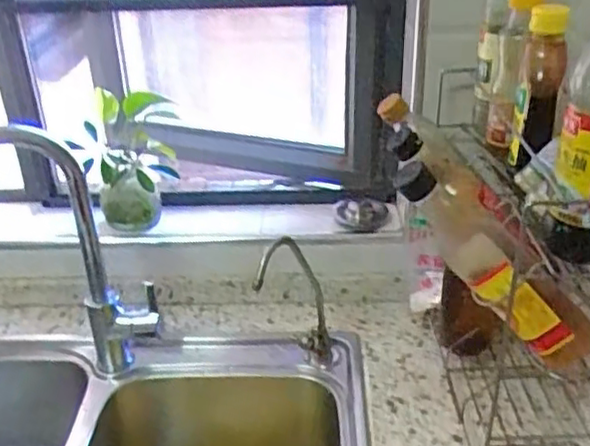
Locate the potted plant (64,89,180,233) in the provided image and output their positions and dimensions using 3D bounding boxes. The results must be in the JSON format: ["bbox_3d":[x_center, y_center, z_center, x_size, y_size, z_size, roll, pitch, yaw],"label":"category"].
[{"bbox_3d":[-0.237,-0.089,0.975,0.145,0.178,0.119,10,33,21],"label":"potted plant"}]

